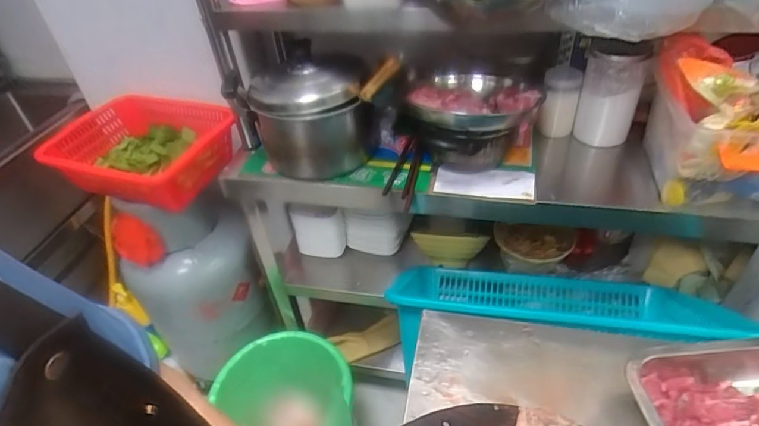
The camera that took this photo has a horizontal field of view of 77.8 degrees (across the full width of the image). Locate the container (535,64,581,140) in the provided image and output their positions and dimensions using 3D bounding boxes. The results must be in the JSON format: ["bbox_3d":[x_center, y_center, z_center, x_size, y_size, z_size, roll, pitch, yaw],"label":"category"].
[{"bbox_3d":[0.326,-0.196,0.859,0.063,0.122,0.064,10,43,17],"label":"container"}]

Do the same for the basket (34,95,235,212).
[{"bbox_3d":[-0.523,-0.141,1.023,0.396,0.148,0.275,13,44,21],"label":"basket"}]

